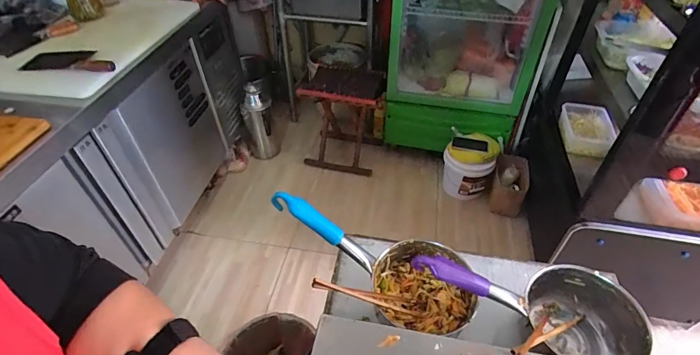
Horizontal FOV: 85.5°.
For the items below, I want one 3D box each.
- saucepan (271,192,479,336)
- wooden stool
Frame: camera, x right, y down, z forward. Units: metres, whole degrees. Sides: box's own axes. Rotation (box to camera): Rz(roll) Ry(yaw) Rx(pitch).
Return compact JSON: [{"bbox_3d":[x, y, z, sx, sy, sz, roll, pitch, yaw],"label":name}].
[{"bbox_3d":[0.036,0.124,0.596,0.342,0.081,0.126,34,46,-14],"label":"saucepan"},{"bbox_3d":[-0.042,-0.273,1.806,0.367,0.435,0.277,6,45,6],"label":"wooden stool"}]

